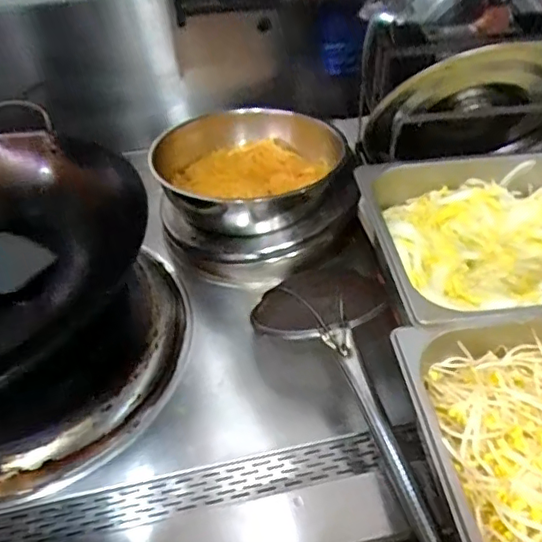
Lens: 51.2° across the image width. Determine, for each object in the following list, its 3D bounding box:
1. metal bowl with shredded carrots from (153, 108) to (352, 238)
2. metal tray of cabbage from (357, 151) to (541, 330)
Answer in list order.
[{"bbox_3d":[-0.029,-0.113,0.831,0.252,0.129,0.261,-2,46,2],"label":"metal bowl with shredded carrots"},{"bbox_3d":[0.277,-0.028,0.640,0.321,0.077,0.256,-5,46,-1],"label":"metal tray of cabbage"}]

